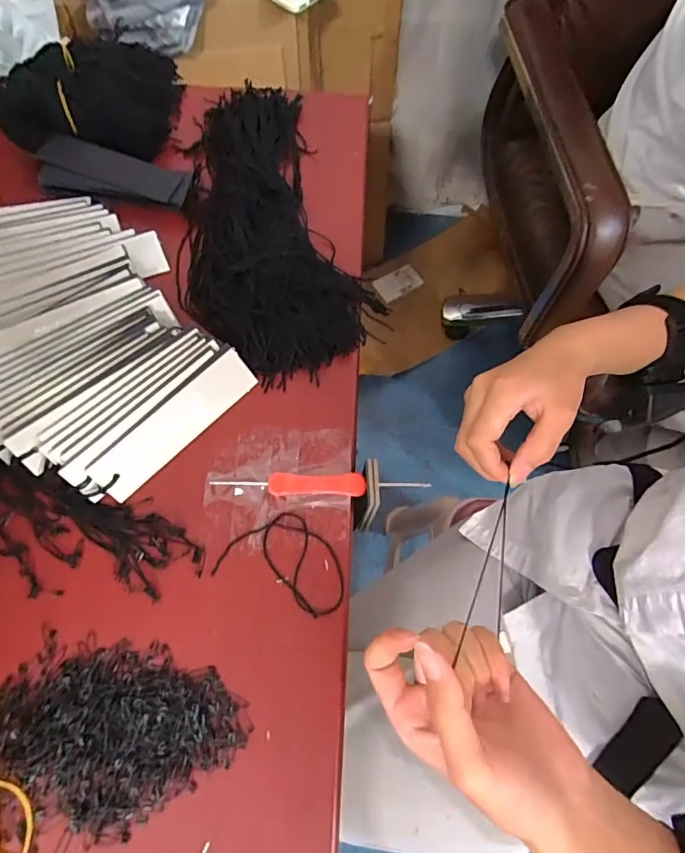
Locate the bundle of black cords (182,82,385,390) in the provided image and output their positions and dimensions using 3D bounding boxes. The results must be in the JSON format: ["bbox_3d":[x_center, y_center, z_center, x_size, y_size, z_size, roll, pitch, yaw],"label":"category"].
[{"bbox_3d":[-0.074,-0.178,0.400,0.144,0.027,0.293,-19,72,-9],"label":"bundle of black cords"}]

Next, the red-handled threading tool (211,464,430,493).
[{"bbox_3d":[-0.036,0.039,0.329,0.103,0.004,0.015,1,71,-2],"label":"red-handled threading tool"}]

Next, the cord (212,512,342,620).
[{"bbox_3d":[-0.034,0.086,0.313,0.083,0.004,0.053,26,71,6],"label":"cord"}]

